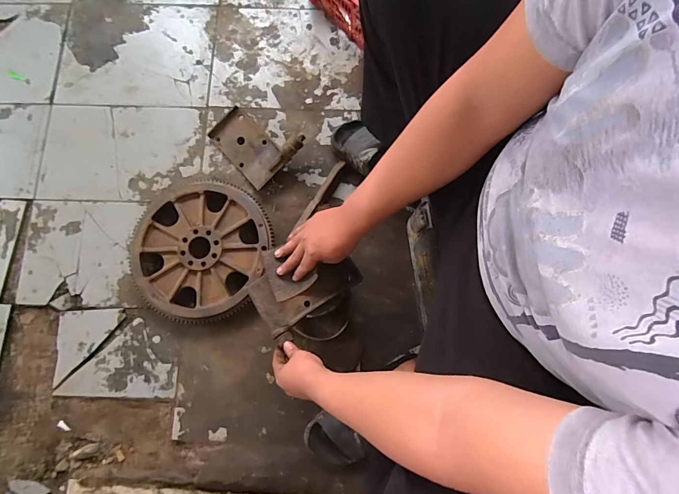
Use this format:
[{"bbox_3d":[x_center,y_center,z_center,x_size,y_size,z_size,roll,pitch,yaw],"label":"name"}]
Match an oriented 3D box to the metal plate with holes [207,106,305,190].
[{"bbox_3d":[-0.205,-0.262,0.905,0.154,0.063,0.203,-41,81,-8],"label":"metal plate with holes"}]

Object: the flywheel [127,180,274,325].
[{"bbox_3d":[-0.311,0.006,0.856,0.311,0.048,0.313,-9,78,-2],"label":"flywheel"}]

